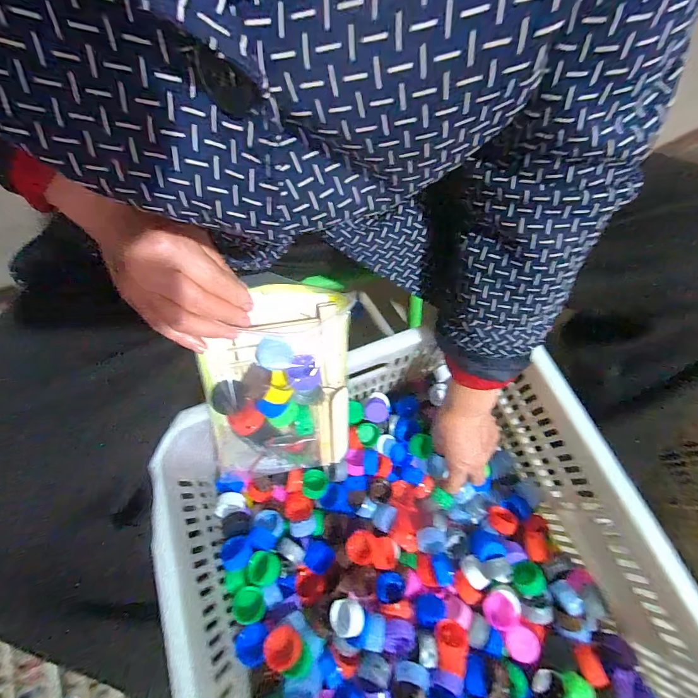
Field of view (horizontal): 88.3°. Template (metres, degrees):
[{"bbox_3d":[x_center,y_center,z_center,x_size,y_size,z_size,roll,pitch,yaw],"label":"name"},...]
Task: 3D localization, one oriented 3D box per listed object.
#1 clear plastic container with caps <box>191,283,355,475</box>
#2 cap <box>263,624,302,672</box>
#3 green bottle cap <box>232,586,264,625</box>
[{"bbox_3d":[-0.067,0.046,0.354,0.139,0.209,0.032,-5,25,-14],"label":"clear plastic container with caps"},{"bbox_3d":[-0.066,0.303,0.363,0.037,0.017,0.035,-2,42,2],"label":"cap"},{"bbox_3d":[-0.108,0.274,0.385,0.031,0.008,0.033,-1,57,-22],"label":"green bottle cap"}]

